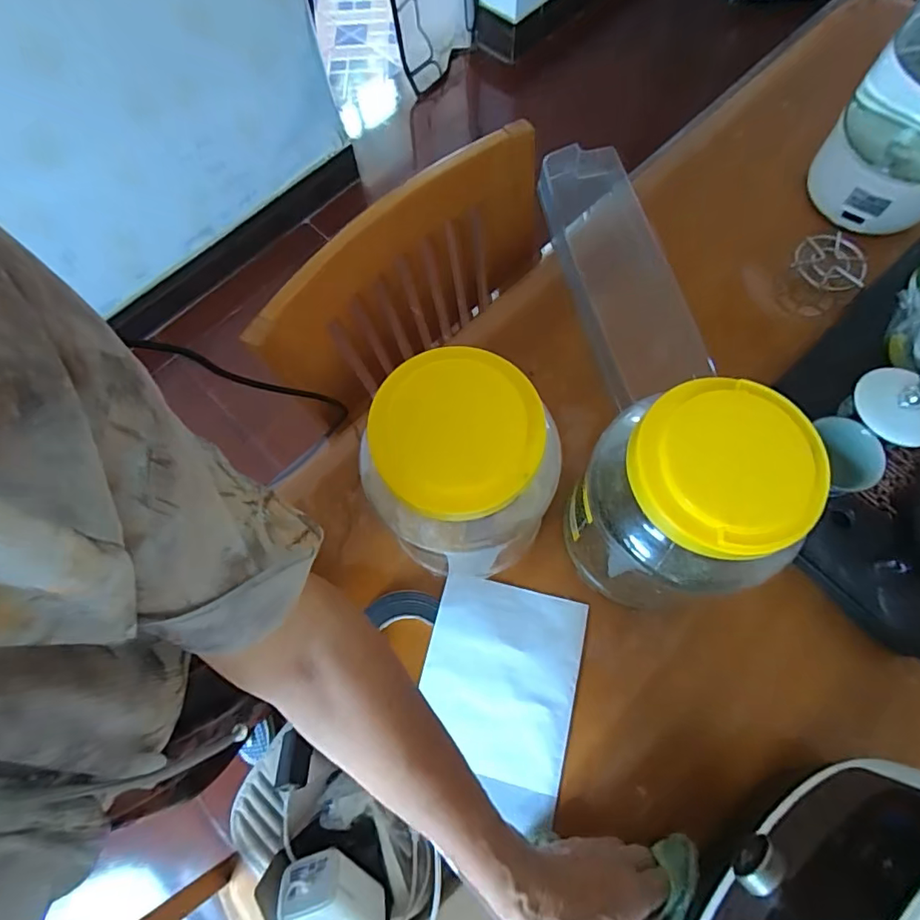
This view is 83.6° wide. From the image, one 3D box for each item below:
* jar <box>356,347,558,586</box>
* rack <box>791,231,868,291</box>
[{"bbox_3d":[-0.001,0.024,0.432,0.119,0.220,0.125,-36,71,-11],"label":"jar"},{"bbox_3d":[0.434,-0.235,0.606,0.076,0.025,0.070,-5,74,-3],"label":"rack"}]

